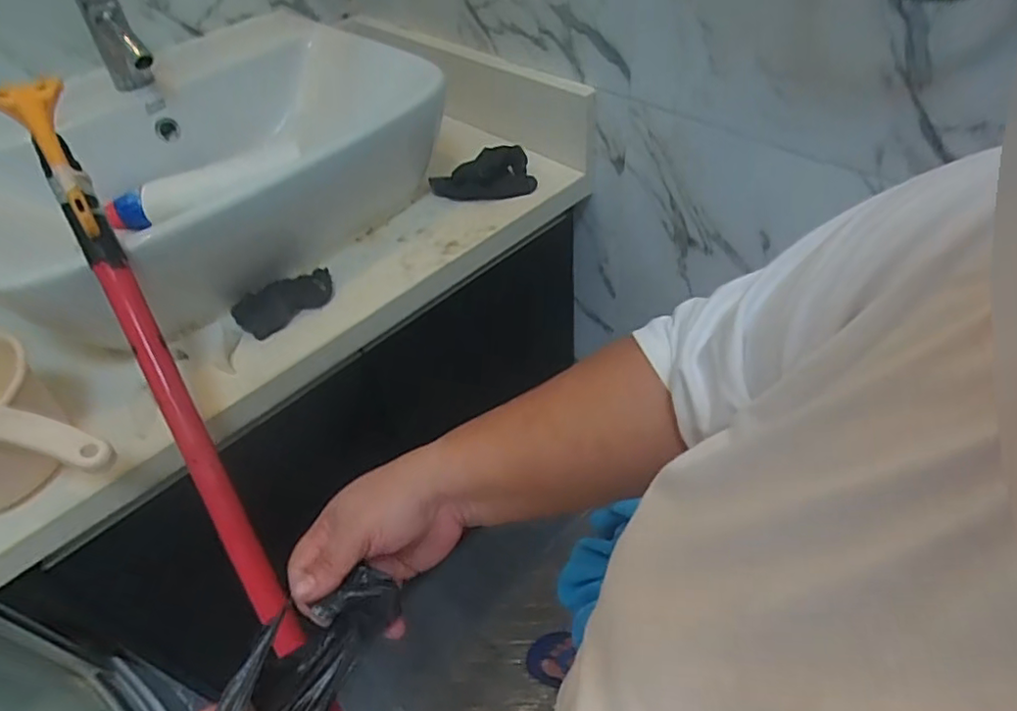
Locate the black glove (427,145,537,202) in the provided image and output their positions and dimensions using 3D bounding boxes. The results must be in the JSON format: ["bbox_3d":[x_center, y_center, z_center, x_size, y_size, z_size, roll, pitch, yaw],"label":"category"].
[{"bbox_3d":[-0.037,-0.245,0.819,0.140,0.046,0.065,-8,47,0],"label":"black glove"}]

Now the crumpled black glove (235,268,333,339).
[{"bbox_3d":[-0.256,-0.065,0.692,0.113,0.018,0.062,-33,52,-22],"label":"crumpled black glove"}]

